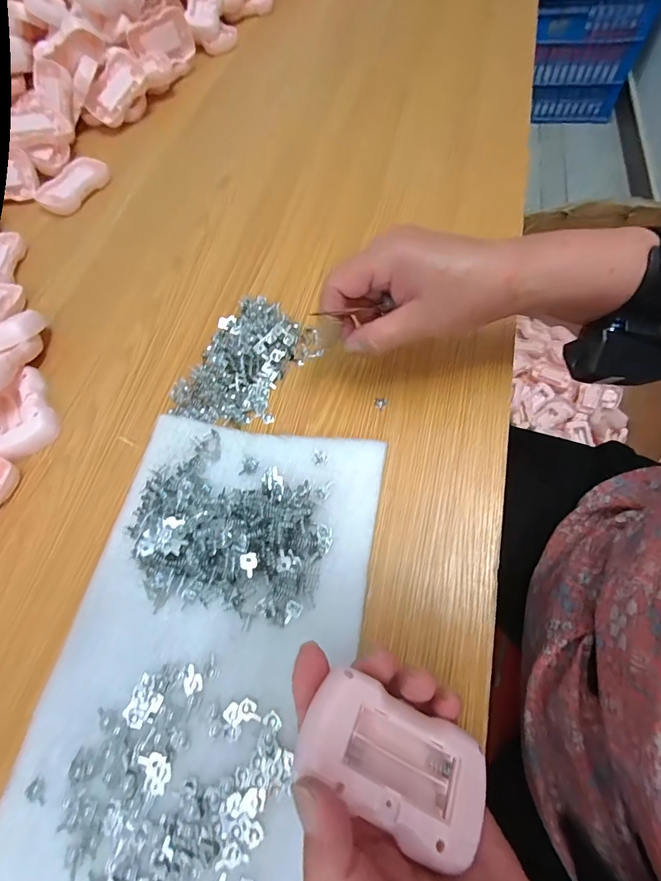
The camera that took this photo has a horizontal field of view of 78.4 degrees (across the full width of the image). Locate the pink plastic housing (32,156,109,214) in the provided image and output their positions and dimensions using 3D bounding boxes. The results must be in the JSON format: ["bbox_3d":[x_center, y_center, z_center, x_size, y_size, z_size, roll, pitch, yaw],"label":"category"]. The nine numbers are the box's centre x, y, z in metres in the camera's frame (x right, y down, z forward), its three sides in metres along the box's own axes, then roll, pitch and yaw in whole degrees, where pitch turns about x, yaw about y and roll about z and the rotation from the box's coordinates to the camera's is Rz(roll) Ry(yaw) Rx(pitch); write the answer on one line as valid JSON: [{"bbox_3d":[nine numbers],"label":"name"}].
[{"bbox_3d":[-0.324,-0.321,0.507,0.060,0.011,0.092,24,70,17],"label":"pink plastic housing"}]

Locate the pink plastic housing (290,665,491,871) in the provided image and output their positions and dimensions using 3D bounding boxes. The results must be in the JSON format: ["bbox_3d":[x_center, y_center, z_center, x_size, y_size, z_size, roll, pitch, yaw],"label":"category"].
[{"bbox_3d":[0.030,0.147,0.188,0.080,0.020,0.046,28,52,7],"label":"pink plastic housing"}]

